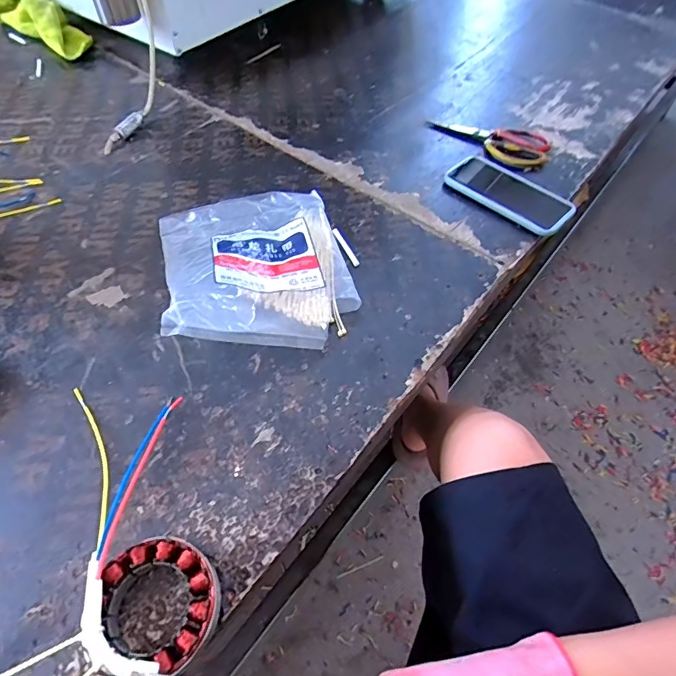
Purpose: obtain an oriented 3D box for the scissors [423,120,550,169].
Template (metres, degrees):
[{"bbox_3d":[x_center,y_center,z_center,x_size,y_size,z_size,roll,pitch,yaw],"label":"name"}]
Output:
[{"bbox_3d":[0.243,-0.327,0.718,0.196,0.020,0.100,29,58,17],"label":"scissors"}]

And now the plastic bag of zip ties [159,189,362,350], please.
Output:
[{"bbox_3d":[-0.090,-0.095,0.499,0.198,0.066,0.245,-13,56,-11],"label":"plastic bag of zip ties"}]

